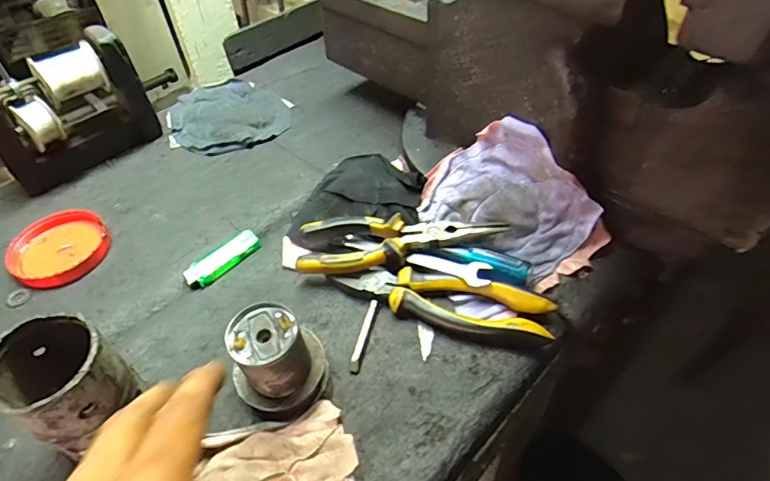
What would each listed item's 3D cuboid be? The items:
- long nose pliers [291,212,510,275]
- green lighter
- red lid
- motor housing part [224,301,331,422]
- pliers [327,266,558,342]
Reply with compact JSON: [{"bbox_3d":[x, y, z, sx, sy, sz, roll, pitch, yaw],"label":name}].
[{"bbox_3d":[0.014,0.002,0.443,0.185,0.018,0.055,1,49,3],"label":"long nose pliers"},{"bbox_3d":[-0.160,0.017,0.472,0.022,0.013,0.079,29,56,25],"label":"green lighter"},{"bbox_3d":[-0.324,0.007,0.476,0.080,0.020,0.088,-1,49,1],"label":"red lid"},{"bbox_3d":[-0.081,0.092,0.366,0.069,0.075,0.060,-18,51,-13],"label":"motor housing part"},{"bbox_3d":[0.047,0.054,0.420,0.189,0.028,0.047,13,50,13],"label":"pliers"}]

